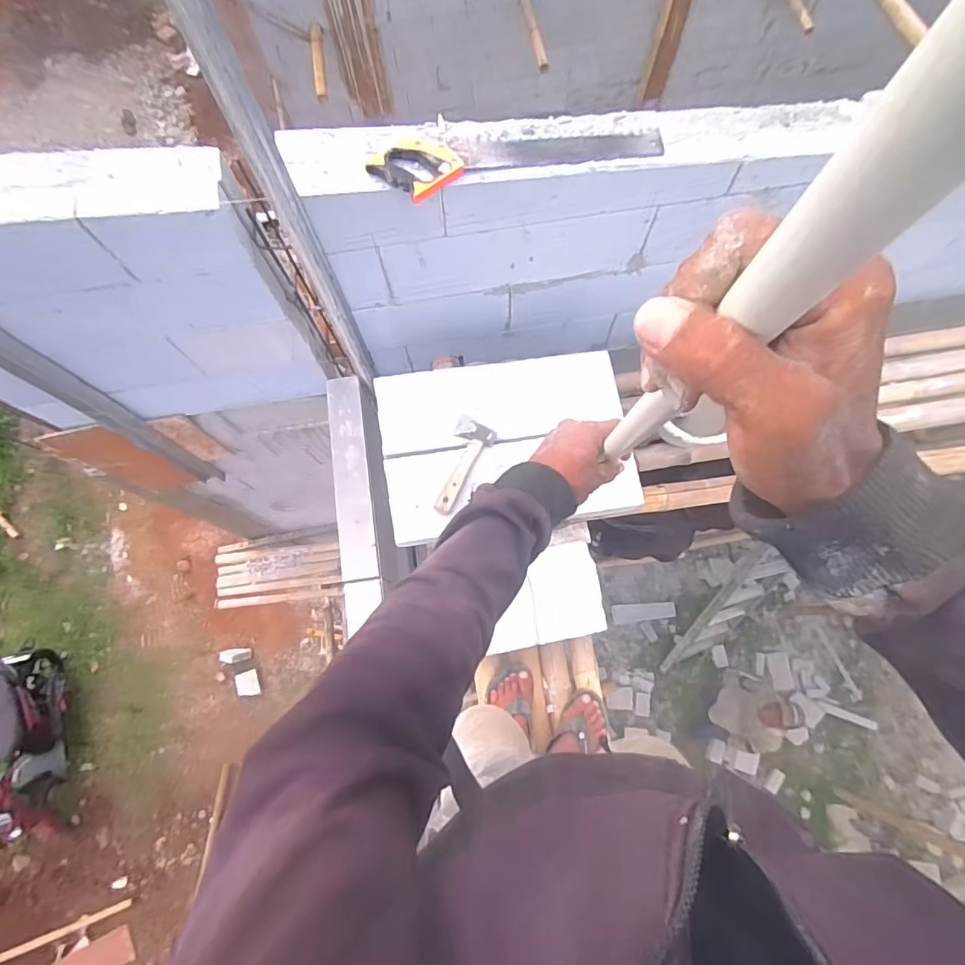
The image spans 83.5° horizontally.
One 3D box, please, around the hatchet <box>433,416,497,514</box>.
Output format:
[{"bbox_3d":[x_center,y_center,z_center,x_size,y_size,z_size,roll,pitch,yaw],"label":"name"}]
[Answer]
[{"bbox_3d":[-0.052,-0.037,1.256,0.092,0.025,0.231,23,76,7],"label":"hatchet"}]

